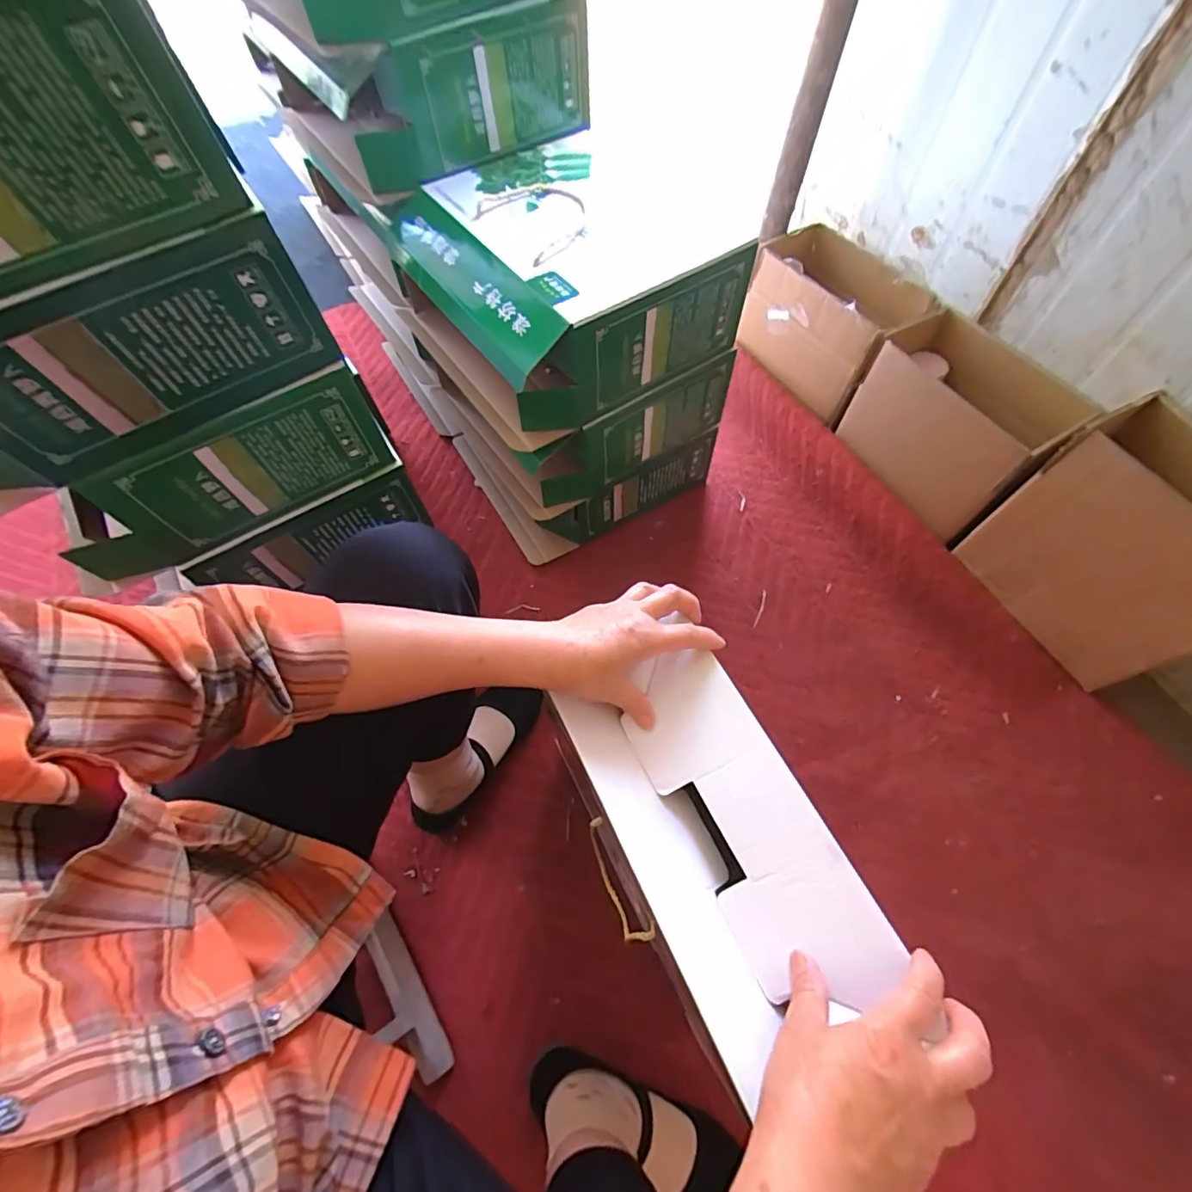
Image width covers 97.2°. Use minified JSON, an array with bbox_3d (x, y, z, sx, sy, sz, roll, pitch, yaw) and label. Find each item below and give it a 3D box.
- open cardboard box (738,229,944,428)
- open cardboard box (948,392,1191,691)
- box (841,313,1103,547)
[{"bbox_3d":[0.403,-0.479,0.930,0.178,0.172,0.287,-29,65,-13],"label":"open cardboard box"},{"bbox_3d":[0.679,-0.052,0.690,0.150,0.261,0.266,-24,64,-10],"label":"open cardboard box"},{"bbox_3d":[0.535,-0.256,0.808,0.141,0.197,0.281,-26,65,-11],"label":"box"}]

